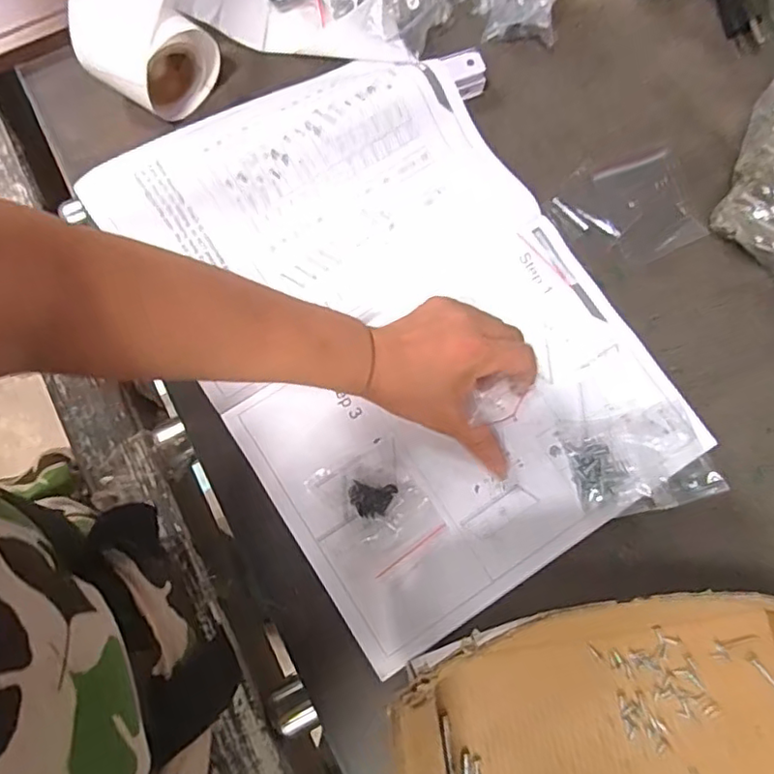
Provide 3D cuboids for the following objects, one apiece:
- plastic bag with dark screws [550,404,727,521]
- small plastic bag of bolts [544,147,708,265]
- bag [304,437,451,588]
[{"bbox_3d":[0.173,0.049,0.411,0.094,0.021,0.067,-12,77,-5],"label":"plastic bag with dark screws"},{"bbox_3d":[0.181,-0.134,0.464,0.103,0.010,0.085,-16,78,-6],"label":"small plastic bag of bolts"},{"bbox_3d":[-0.005,0.082,0.406,0.066,0.005,0.082,-32,79,-9],"label":"bag"}]

